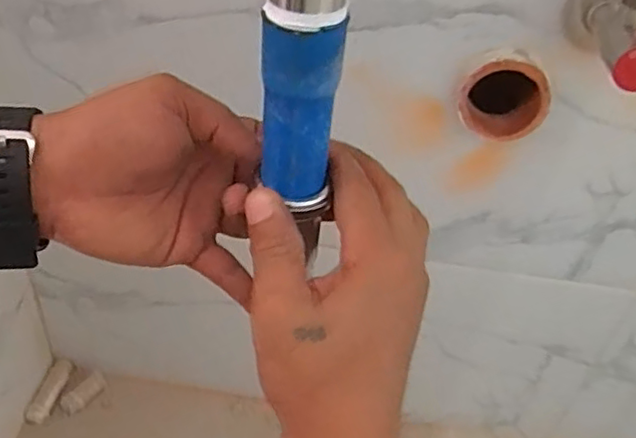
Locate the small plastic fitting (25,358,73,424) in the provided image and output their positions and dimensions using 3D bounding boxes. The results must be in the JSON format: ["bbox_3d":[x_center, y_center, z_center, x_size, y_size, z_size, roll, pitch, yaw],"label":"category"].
[{"bbox_3d":[-0.299,0.191,0.703,0.020,0.019,0.075,15,54,9],"label":"small plastic fitting"}]

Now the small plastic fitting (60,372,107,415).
[{"bbox_3d":[-0.264,0.197,0.708,0.053,0.022,0.018,-42,57,-18],"label":"small plastic fitting"}]

